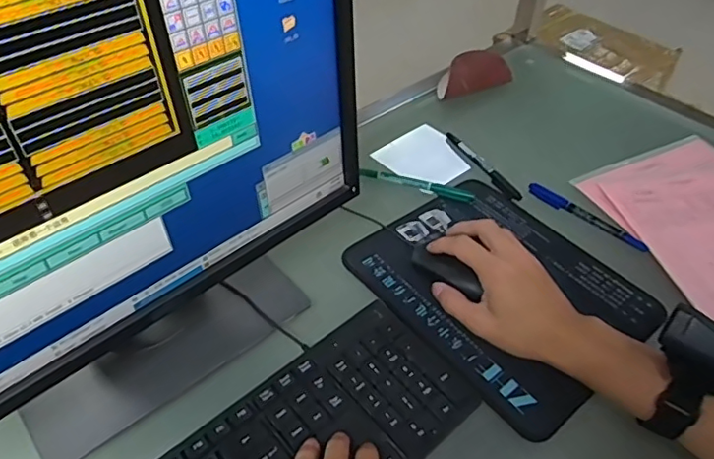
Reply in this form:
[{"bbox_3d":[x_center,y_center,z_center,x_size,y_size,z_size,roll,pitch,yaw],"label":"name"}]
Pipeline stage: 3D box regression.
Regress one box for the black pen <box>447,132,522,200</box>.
[{"bbox_3d":[0.151,-0.080,0.674,0.014,0.013,0.136,-19,49,-19],"label":"black pen"}]

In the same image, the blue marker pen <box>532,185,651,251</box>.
[{"bbox_3d":[0.250,-0.015,0.614,0.139,0.011,0.018,35,54,28],"label":"blue marker pen"}]

